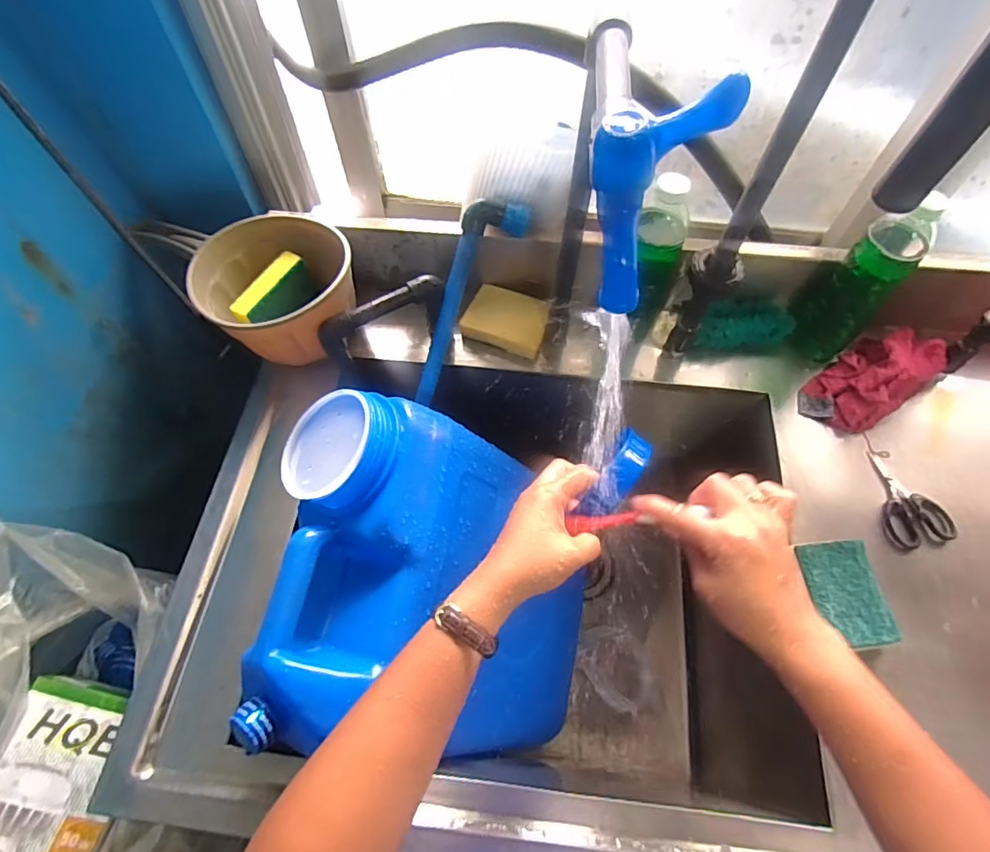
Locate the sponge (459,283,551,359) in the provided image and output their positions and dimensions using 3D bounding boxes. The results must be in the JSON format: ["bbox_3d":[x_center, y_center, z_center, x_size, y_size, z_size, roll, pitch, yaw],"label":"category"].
[{"bbox_3d":[0.016,-0.132,0.650,0.098,0.029,0.068,21,63,11],"label":"sponge"}]

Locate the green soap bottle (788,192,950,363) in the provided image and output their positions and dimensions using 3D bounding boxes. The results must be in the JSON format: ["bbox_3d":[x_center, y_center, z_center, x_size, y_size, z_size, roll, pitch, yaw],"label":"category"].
[{"bbox_3d":[0.389,-0.152,0.571,0.068,0.193,0.055,16,63,9],"label":"green soap bottle"}]

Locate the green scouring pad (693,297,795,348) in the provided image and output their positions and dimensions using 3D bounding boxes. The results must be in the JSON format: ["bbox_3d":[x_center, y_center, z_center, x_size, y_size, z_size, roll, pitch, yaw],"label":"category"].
[{"bbox_3d":[0.301,-0.124,0.644,0.121,0.036,0.053,-4,61,-2],"label":"green scouring pad"}]

